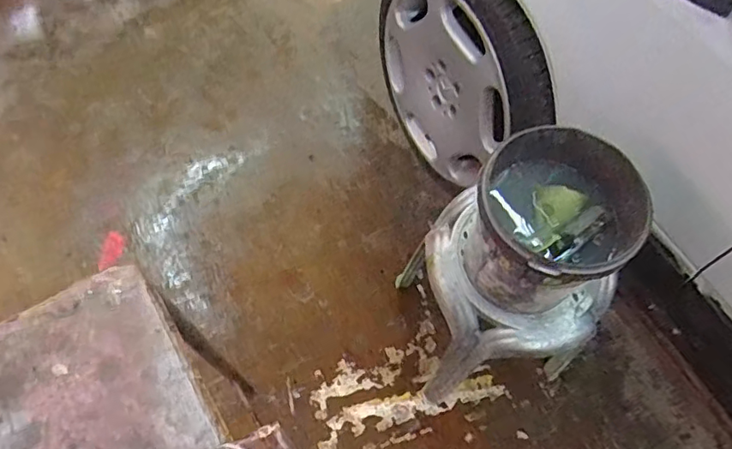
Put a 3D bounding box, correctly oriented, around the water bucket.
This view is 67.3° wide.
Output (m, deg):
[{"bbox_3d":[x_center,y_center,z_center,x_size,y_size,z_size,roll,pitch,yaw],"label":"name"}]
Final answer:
[{"bbox_3d":[0.264,0.009,0.821,0.210,0.235,0.195,1,63,-3],"label":"water bucket"}]

